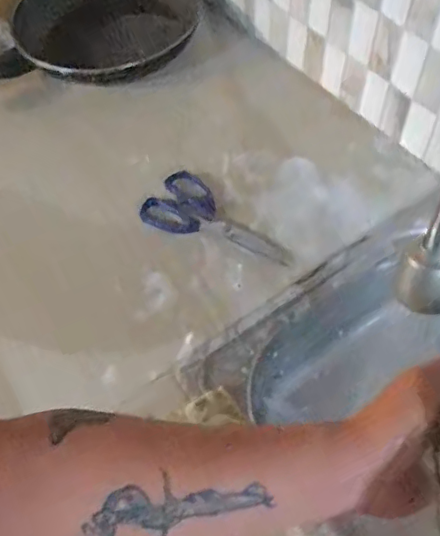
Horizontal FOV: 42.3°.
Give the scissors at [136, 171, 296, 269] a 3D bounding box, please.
[{"bbox_3d":[-0.004,-0.047,0.676,0.187,0.015,0.083,34,65,24],"label":"scissors"}]

